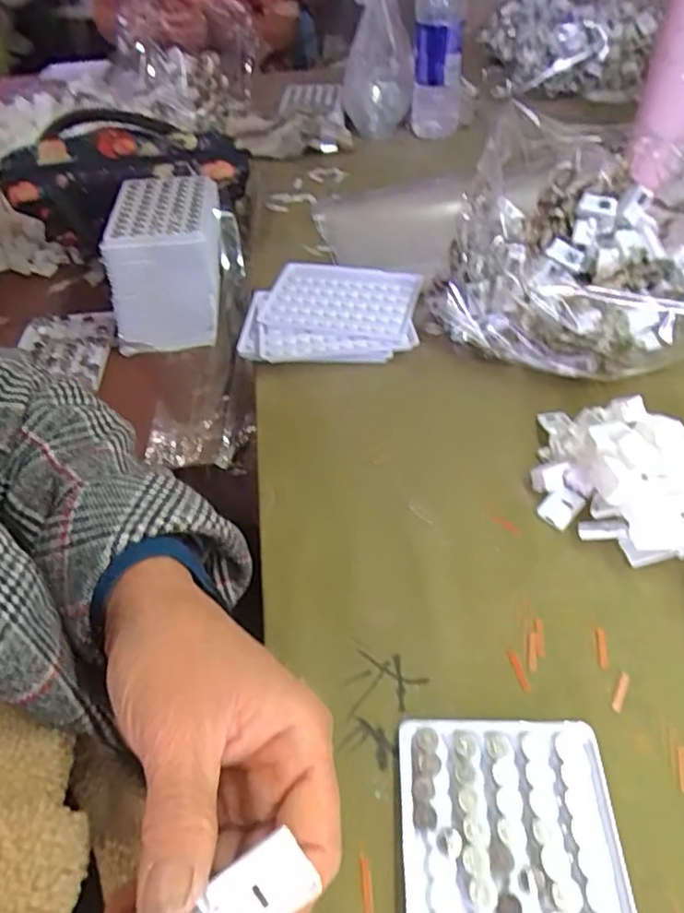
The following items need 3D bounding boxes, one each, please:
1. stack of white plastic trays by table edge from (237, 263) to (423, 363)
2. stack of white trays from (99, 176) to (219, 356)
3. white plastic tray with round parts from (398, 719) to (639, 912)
[{"bbox_3d":[-0.010,-0.125,0.543,0.149,0.032,0.116,1,47,5],"label":"stack of white plastic trays by table edge"},{"bbox_3d":[-0.170,-0.190,0.610,0.103,0.113,0.145,-4,46,0],"label":"stack of white trays"},{"bbox_3d":[0.074,0.180,0.261,0.094,0.010,0.129,-1,47,3],"label":"white plastic tray with round parts"}]

